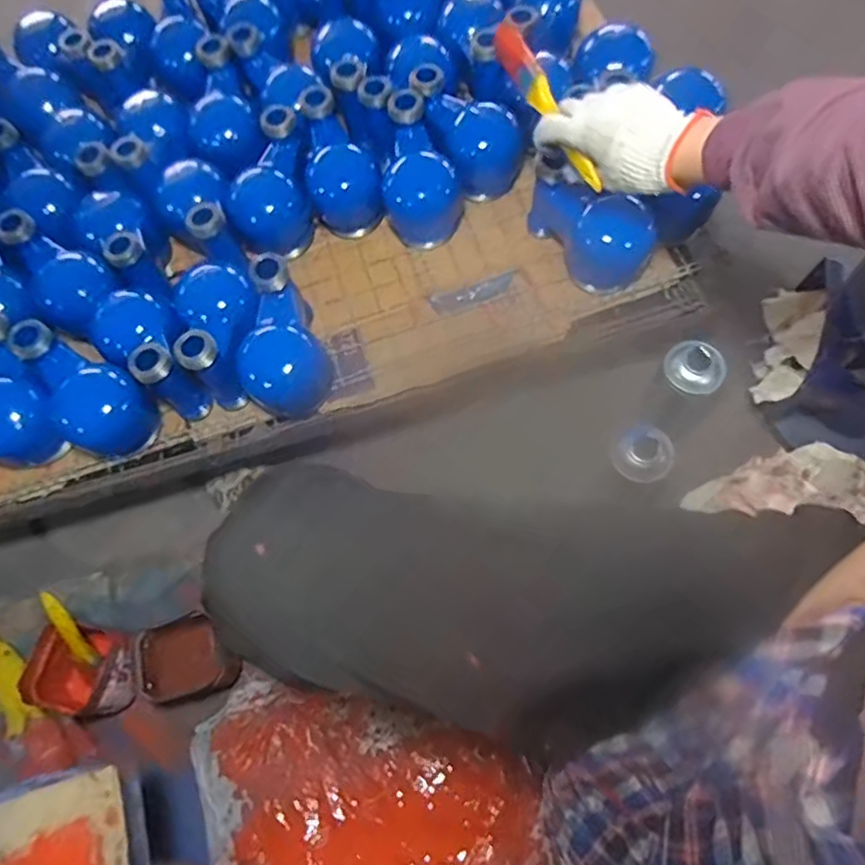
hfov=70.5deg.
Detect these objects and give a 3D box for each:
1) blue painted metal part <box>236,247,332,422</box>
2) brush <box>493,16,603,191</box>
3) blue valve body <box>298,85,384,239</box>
[{"bbox_3d":[-0.173,-0.099,0.679,0.092,0.105,0.137,-18,69,-3],"label":"blue painted metal part"},{"bbox_3d":[0.105,-0.298,0.566,0.017,0.030,0.172,-29,86,-11],"label":"brush"},{"bbox_3d":[-0.121,-0.337,0.761,0.085,0.076,0.170,-17,89,-7],"label":"blue valve body"}]

